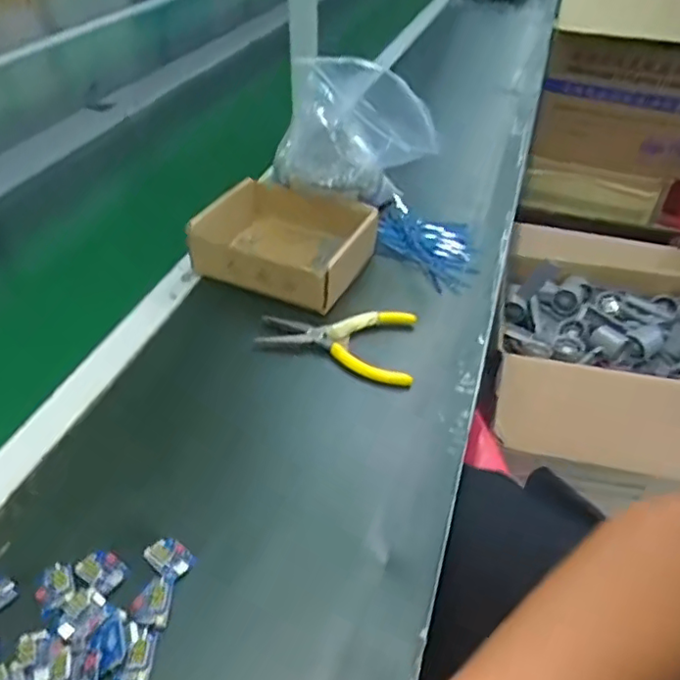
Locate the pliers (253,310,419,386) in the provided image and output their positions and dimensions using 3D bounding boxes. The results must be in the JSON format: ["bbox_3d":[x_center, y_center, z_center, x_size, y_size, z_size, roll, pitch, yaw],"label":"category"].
[{"bbox_3d":[0.001,-0.006,0.571,0.150,0.018,0.083,14,42,12],"label":"pliers"}]

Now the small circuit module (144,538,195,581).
[{"bbox_3d":[-0.112,0.140,0.392,0.030,0.006,0.021,24,45,22],"label":"small circuit module"}]

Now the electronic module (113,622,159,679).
[{"bbox_3d":[-0.116,0.181,0.345,0.018,0.006,0.032,6,41,3],"label":"electronic module"}]

